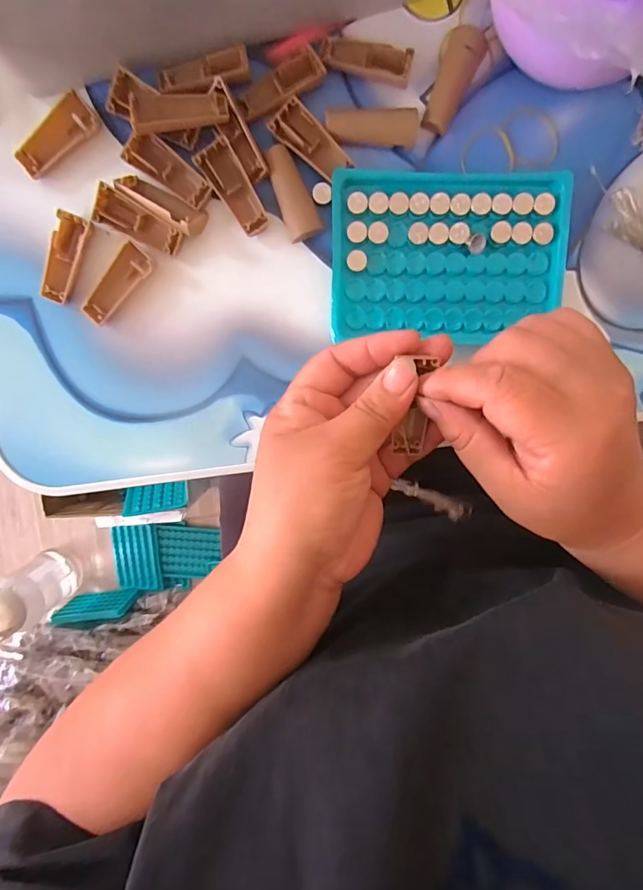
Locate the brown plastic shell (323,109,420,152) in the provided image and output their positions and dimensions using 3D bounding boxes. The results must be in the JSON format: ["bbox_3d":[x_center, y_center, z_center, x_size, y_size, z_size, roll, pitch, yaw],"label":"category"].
[{"bbox_3d":[0.028,-0.176,0.251,0.050,0.006,0.017,3,98,0],"label":"brown plastic shell"}]

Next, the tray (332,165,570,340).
[{"bbox_3d":[0.072,-0.109,0.259,0.130,0.008,0.093,-1,98,1],"label":"tray"}]

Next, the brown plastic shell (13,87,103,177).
[{"bbox_3d":[-0.148,-0.172,0.254,0.049,0.007,0.019,-40,96,6],"label":"brown plastic shell"}]

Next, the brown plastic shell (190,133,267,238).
[{"bbox_3d":[-0.049,-0.142,0.254,0.020,0.007,0.050,-30,97,5],"label":"brown plastic shell"}]

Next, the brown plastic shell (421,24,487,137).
[{"bbox_3d":[0.072,-0.201,0.250,0.020,0.005,0.056,22,98,-2],"label":"brown plastic shell"}]

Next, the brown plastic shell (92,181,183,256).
[{"bbox_3d":[-0.103,-0.126,0.257,0.049,0.010,0.018,27,98,-3],"label":"brown plastic shell"}]

